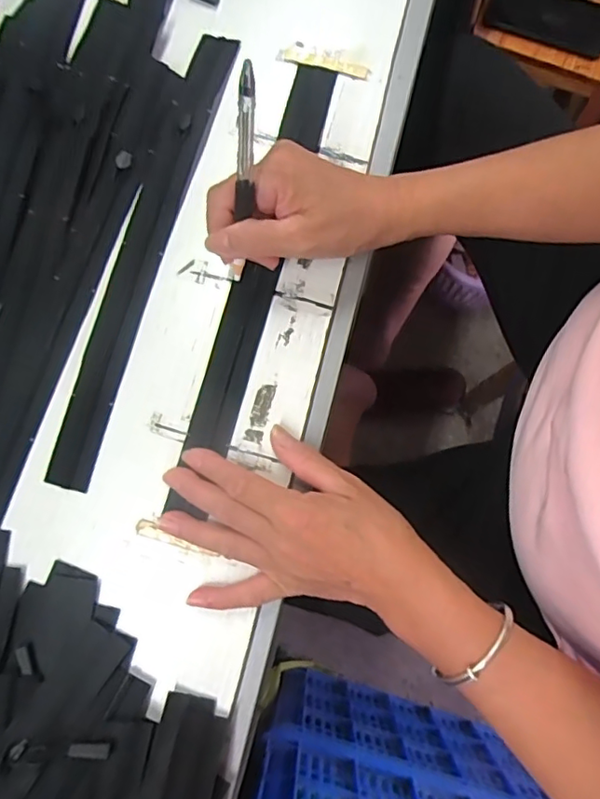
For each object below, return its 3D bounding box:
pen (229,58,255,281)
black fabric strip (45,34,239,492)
[{"bbox_3d":[-0.035,-0.122,0.329,0.010,0.154,0.005,27,61,4],"label":"pen"},{"bbox_3d":[-0.114,-0.108,0.406,0.034,0.008,0.351,17,85,4],"label":"black fabric strip"}]

